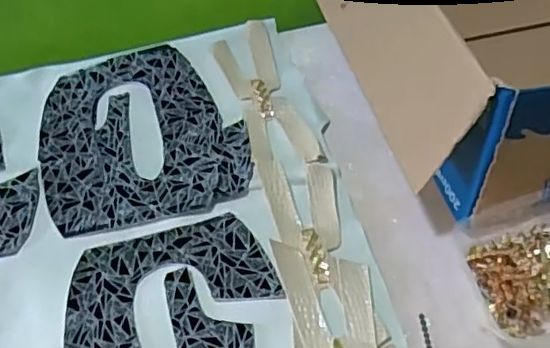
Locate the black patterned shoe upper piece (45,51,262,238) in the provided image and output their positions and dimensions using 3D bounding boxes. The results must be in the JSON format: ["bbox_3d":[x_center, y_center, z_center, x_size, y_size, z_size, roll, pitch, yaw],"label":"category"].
[{"bbox_3d":[-0.142,-0.048,0.659,0.208,0.006,0.233,-12,55,-4],"label":"black patterned shoe upper piece"}]

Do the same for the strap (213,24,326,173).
[{"bbox_3d":[-0.012,-0.088,0.683,0.068,0.014,0.218,-16,55,-7],"label":"strap"}]

